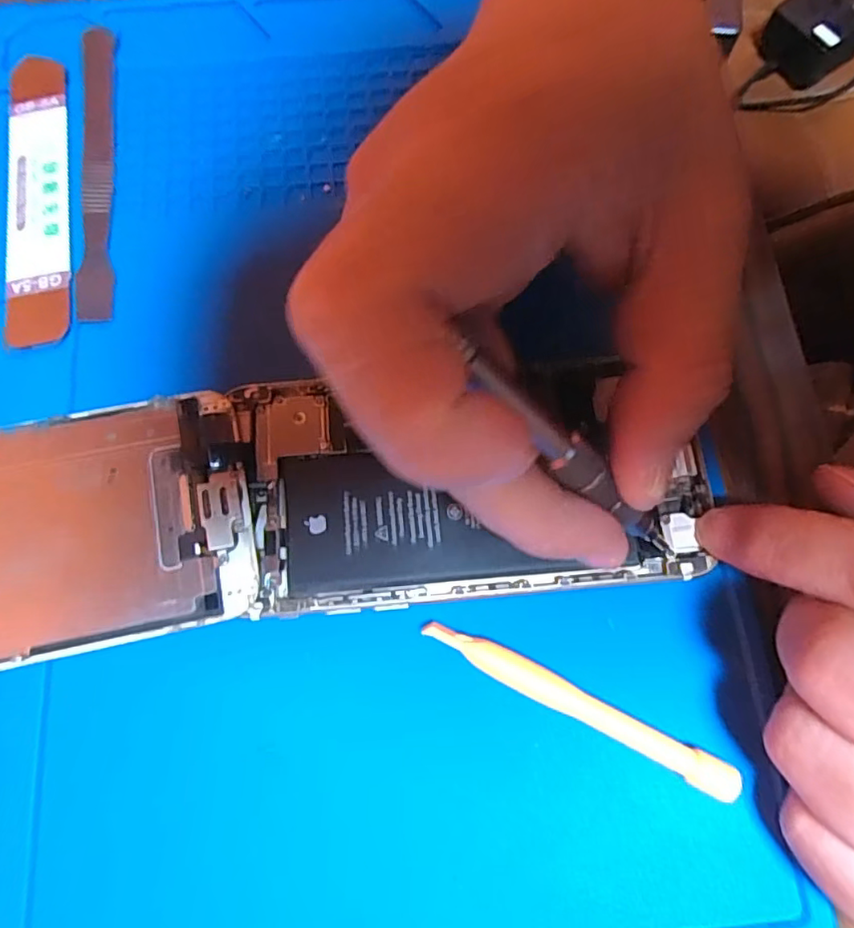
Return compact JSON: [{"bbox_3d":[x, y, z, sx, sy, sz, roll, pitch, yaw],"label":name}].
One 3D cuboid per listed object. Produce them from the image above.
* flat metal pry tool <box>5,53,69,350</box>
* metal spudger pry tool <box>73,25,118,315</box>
[{"bbox_3d":[-0.129,-0.091,0.193,0.020,0.004,0.113,-10,73,-4],"label":"flat metal pry tool"},{"bbox_3d":[-0.113,-0.102,0.198,0.011,0.004,0.119,-8,73,-4],"label":"metal spudger pry tool"}]

